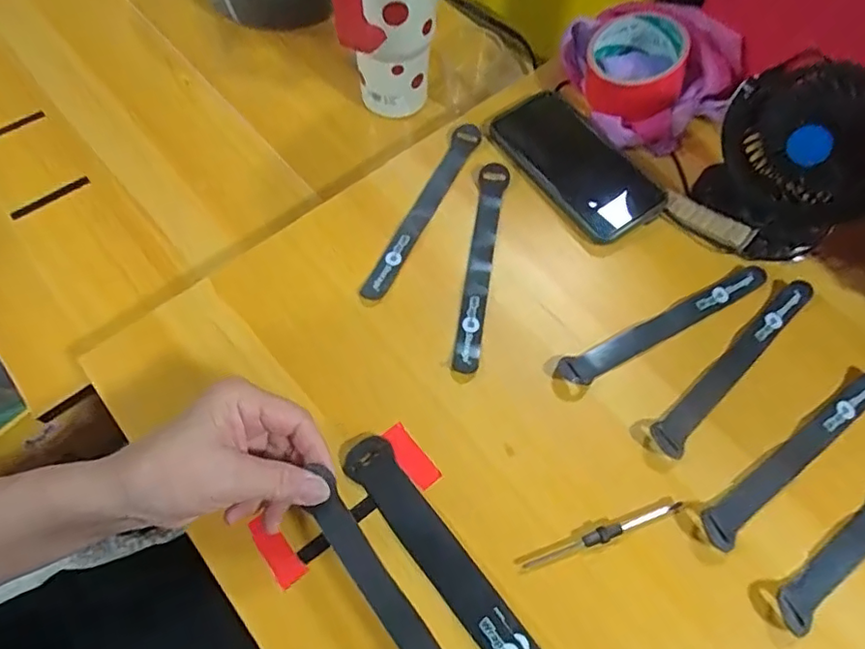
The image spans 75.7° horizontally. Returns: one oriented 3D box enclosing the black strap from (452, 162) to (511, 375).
[{"bbox_3d":[0.039,-0.052,0.453,0.024,0.008,0.195,10,63,4],"label":"black strap"}]

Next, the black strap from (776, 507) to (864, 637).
[{"bbox_3d":[0.292,0.130,0.366,0.190,0.005,0.022,-33,68,-17],"label":"black strap"}]

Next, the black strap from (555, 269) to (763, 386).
[{"bbox_3d":[0.181,0.000,0.431,0.195,0.012,0.023,-25,69,-12],"label":"black strap"}]

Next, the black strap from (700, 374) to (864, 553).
[{"bbox_3d":[0.257,0.089,0.385,0.189,0.005,0.024,-31,68,-16],"label":"black strap"}]

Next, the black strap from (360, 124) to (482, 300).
[{"bbox_3d":[-0.006,-0.101,0.478,0.022,0.006,0.197,27,65,1],"label":"black strap"}]

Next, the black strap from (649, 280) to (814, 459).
[{"bbox_3d":[0.228,0.027,0.419,0.191,0.006,0.023,-40,71,-20],"label":"black strap"}]

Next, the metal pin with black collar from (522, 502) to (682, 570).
[{"bbox_3d":[0.111,0.135,0.357,0.110,0.007,0.009,-14,64,-9],"label":"metal pin with black collar"}]

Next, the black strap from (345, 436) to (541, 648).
[{"bbox_3d":[0.012,0.154,0.352,0.031,0.004,0.197,-36,69,-18],"label":"black strap"}]

